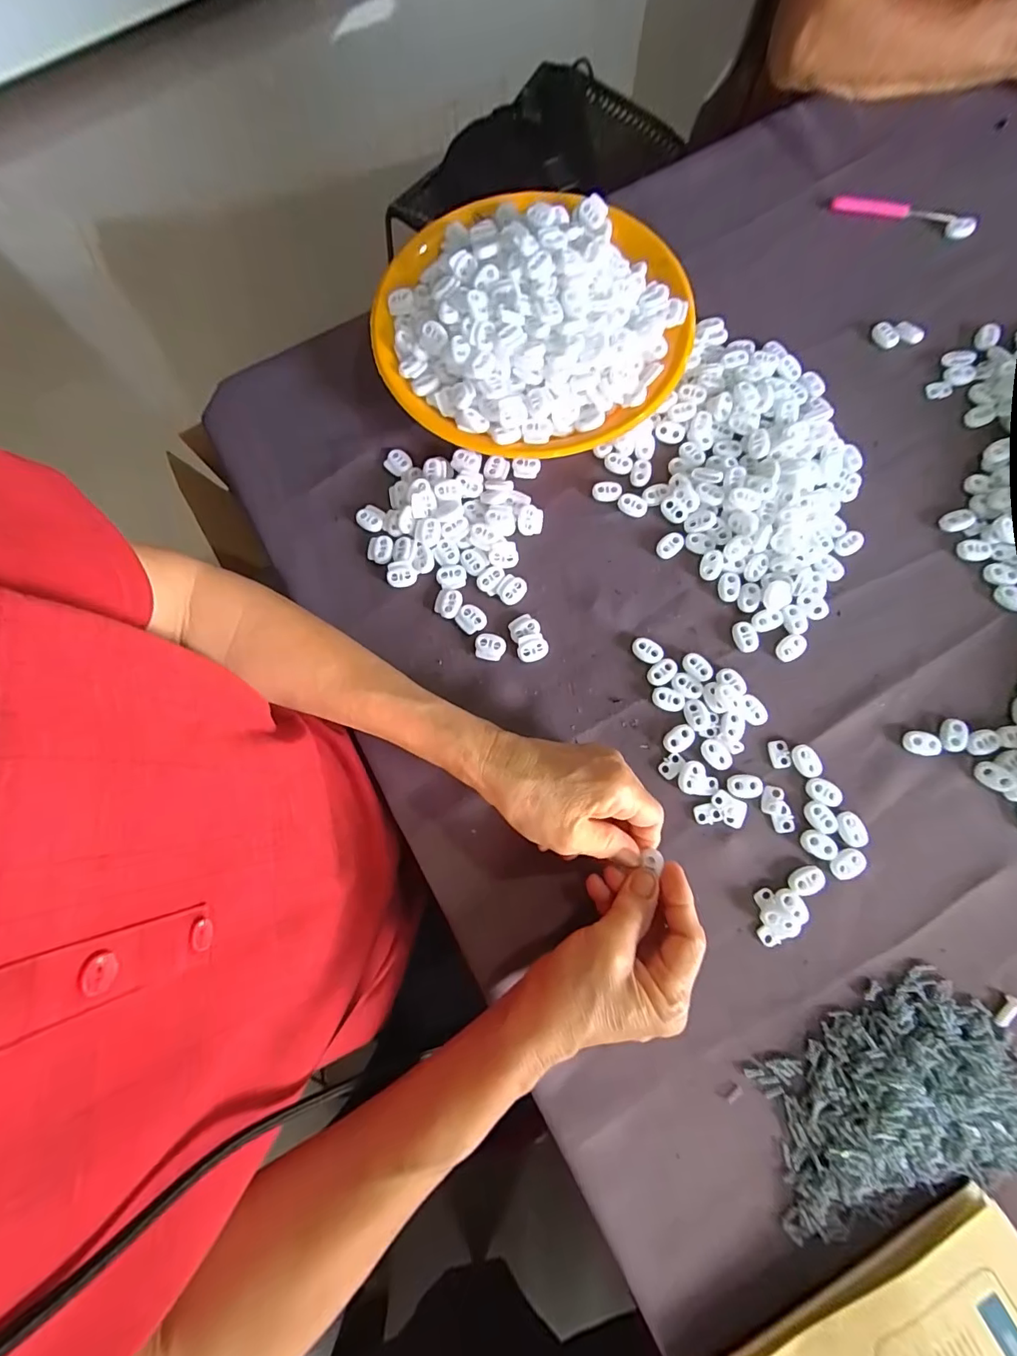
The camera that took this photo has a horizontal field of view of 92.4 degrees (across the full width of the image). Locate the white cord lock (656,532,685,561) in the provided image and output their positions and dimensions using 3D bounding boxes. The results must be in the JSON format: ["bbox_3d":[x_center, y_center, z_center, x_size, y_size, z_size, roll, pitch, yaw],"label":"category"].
[{"bbox_3d":[0.122,-0.100,0.366,0.023,0.005,0.014,-33,78,-6],"label":"white cord lock"}]

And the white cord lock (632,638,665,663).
[{"bbox_3d":[0.100,-0.020,0.351,0.023,0.005,0.015,25,79,7],"label":"white cord lock"}]

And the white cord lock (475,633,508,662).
[{"bbox_3d":[-0.013,-0.022,0.355,0.022,0.004,0.019,10,77,4],"label":"white cord lock"}]

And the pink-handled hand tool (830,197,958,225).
[{"bbox_3d":[0.335,-0.409,0.426,0.099,0.008,0.012,17,78,6],"label":"pink-handled hand tool"}]

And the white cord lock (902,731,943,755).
[{"bbox_3d":[0.279,0.044,0.329,0.023,0.004,0.014,13,78,5],"label":"white cord lock"}]

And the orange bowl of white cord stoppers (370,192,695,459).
[{"bbox_3d":[0.018,-0.275,0.376,0.231,0.064,0.227,0,77,2],"label":"orange bowl of white cord stoppers"}]

